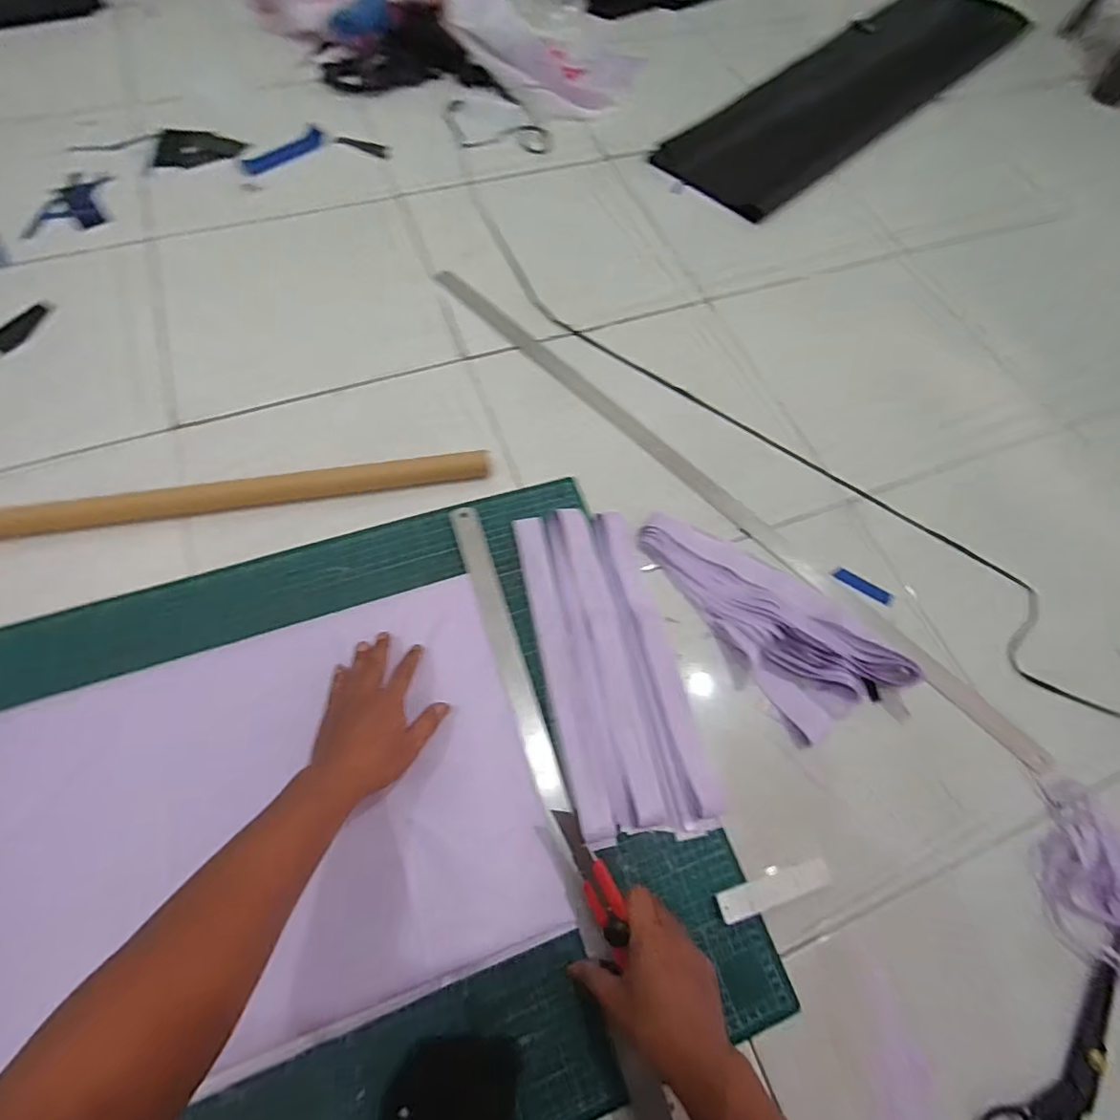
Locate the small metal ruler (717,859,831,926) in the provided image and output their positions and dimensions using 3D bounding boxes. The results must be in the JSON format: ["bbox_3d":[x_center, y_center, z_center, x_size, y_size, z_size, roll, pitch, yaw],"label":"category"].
[{"bbox_3d":[0.211,0.321,0.535,0.120,0.006,0.027,-12,66,-16],"label":"small metal ruler"}]

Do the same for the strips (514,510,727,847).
[{"bbox_3d":[0.052,0.108,0.611,0.147,0.010,0.361,-13,67,-8],"label":"strips"}]

